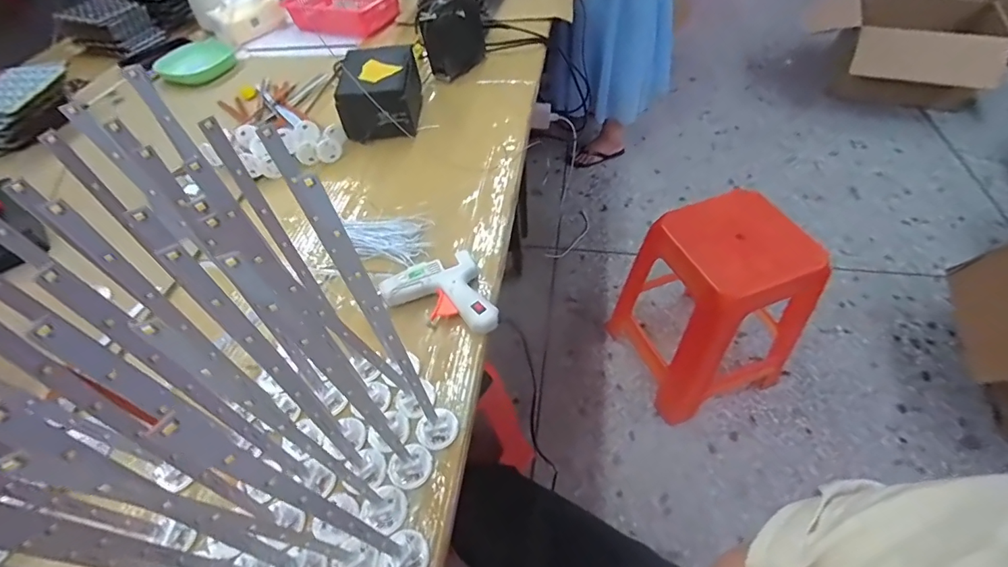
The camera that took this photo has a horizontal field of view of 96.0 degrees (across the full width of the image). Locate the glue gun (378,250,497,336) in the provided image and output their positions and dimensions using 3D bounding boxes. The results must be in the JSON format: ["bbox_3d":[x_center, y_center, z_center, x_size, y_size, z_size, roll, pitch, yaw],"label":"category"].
[{"bbox_3d":[-0.072,0.022,0.513,0.111,0.026,0.112,-21,52,-12],"label":"glue gun"}]

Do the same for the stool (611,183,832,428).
[{"bbox_3d":[0.500,0.053,1.130,0.298,0.475,0.349,-18,51,-9],"label":"stool"}]

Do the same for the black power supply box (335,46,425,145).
[{"bbox_3d":[-0.207,-0.322,0.763,0.114,0.093,0.147,-4,50,2],"label":"black power supply box"}]

